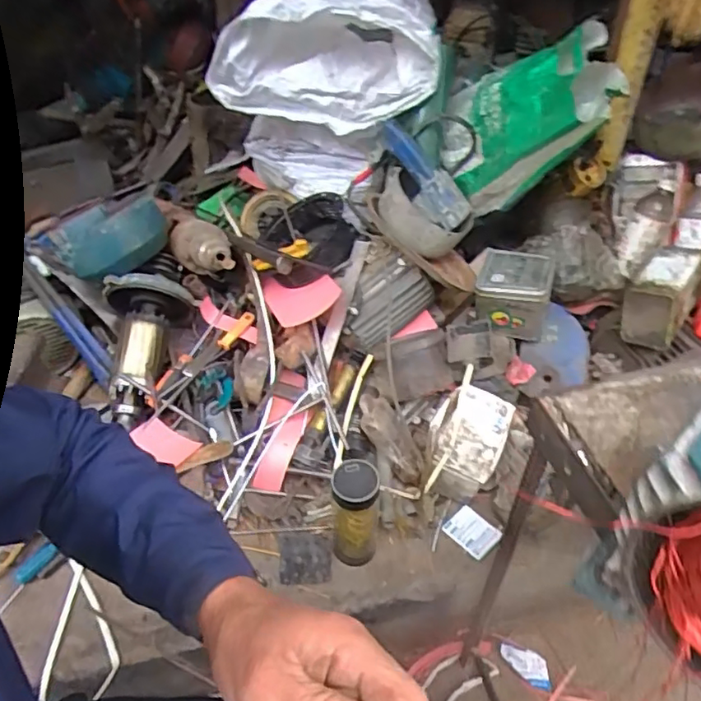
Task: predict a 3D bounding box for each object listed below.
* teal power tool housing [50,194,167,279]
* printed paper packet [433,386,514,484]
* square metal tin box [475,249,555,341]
[{"bbox_3d":[-0.415,-0.199,1.012,0.188,0.087,0.117,-18,45,-18],"label":"teal power tool housing"},{"bbox_3d":[0.185,0.128,0.908,0.110,0.032,0.143,25,64,15],"label":"printed paper packet"},{"bbox_3d":[0.278,-0.102,0.994,0.117,0.101,0.120,11,43,13],"label":"square metal tin box"}]

